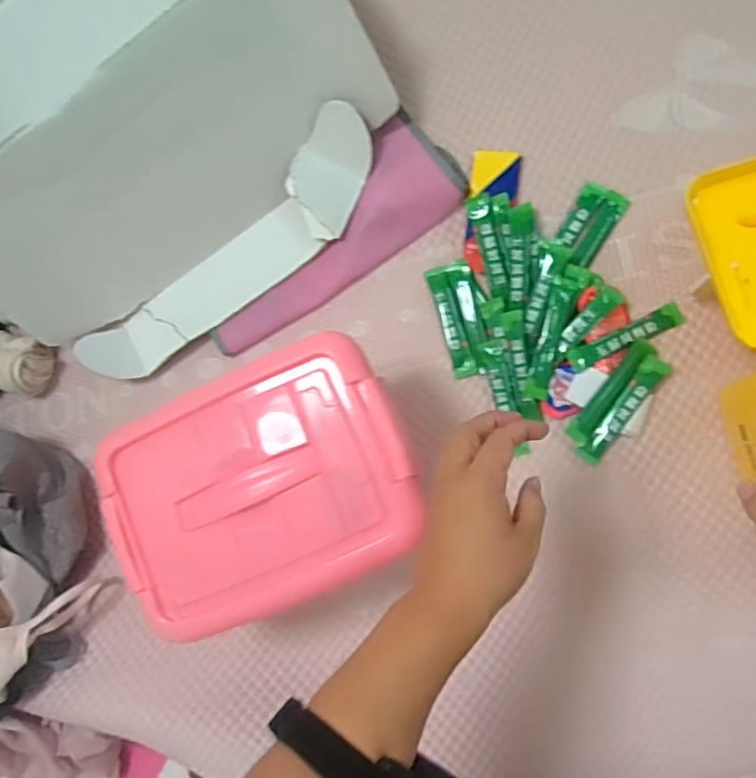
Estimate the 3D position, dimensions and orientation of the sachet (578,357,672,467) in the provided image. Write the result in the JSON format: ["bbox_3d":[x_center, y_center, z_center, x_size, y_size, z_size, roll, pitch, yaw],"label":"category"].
[{"bbox_3d":[0.236,0.020,0.628,0.026,0.013,0.121,38,93,13],"label":"sachet"}]

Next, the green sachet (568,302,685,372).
[{"bbox_3d":[0.240,-0.051,0.628,0.115,0.004,0.022,-27,80,8],"label":"green sachet"}]

